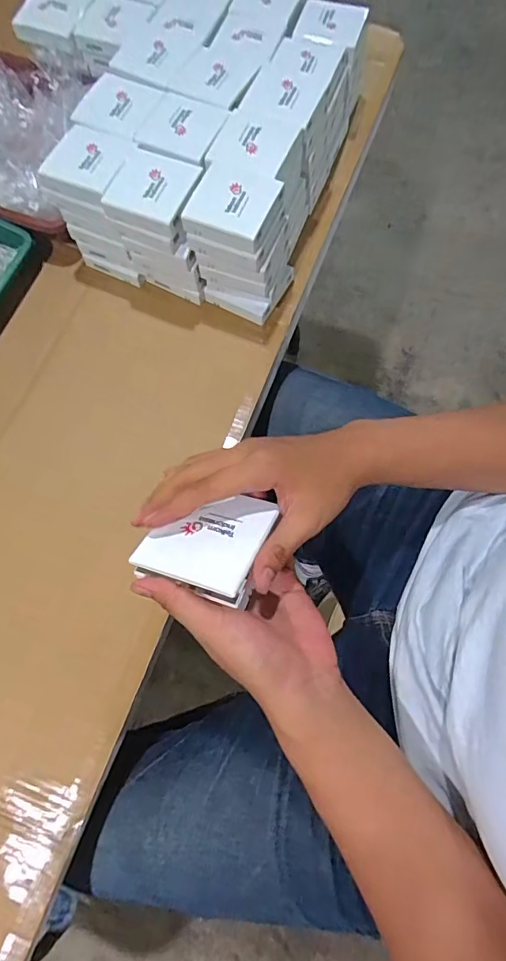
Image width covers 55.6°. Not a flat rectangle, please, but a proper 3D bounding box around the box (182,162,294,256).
[{"bbox_3d":[-0.022,-0.300,0.524,0.091,0.025,0.083,21,72,7],"label":"box"}]

